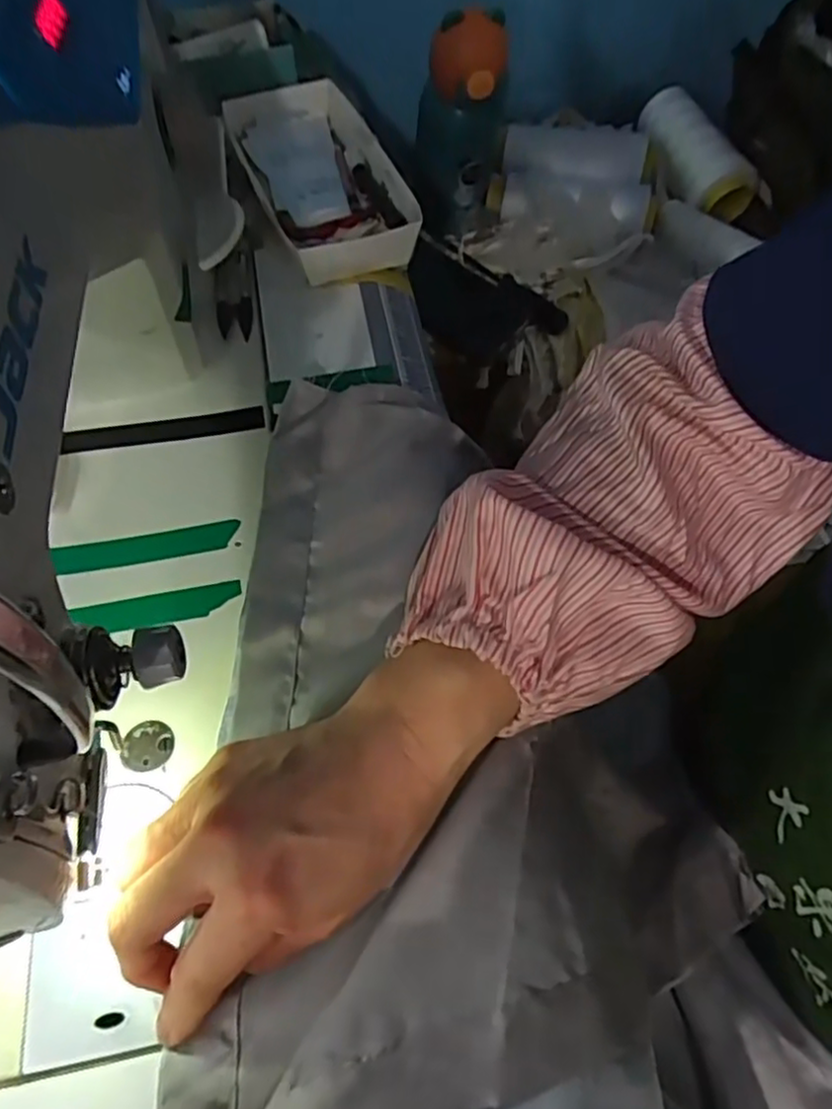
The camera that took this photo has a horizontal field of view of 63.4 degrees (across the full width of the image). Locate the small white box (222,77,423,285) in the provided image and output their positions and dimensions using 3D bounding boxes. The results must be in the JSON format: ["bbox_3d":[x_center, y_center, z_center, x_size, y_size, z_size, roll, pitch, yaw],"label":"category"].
[{"bbox_3d":[-0.072,-0.279,0.497,0.093,0.034,0.207,-21,62,-9],"label":"small white box"}]

